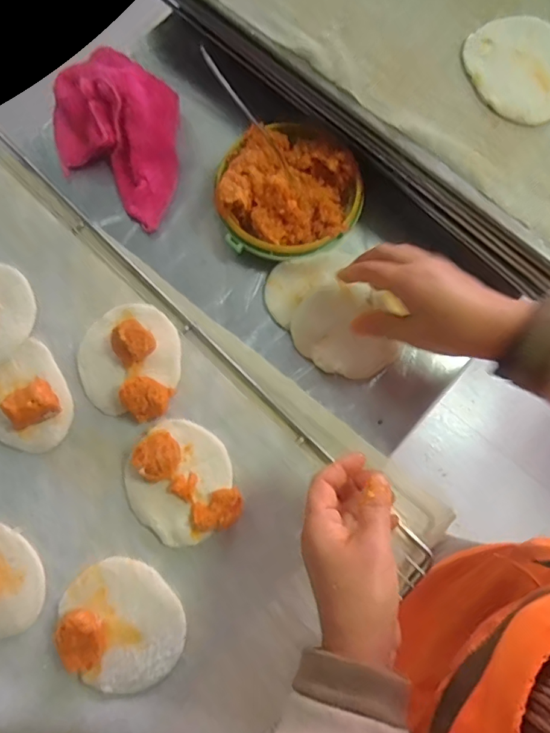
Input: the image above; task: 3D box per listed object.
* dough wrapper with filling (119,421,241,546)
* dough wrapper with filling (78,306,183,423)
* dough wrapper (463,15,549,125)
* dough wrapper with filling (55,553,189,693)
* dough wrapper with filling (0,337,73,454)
[{"bbox_3d":[-0.081,0.097,0.405,0.087,0.016,0.099,-22,77,-5],"label":"dough wrapper with filling"},{"bbox_3d":[-0.131,-0.009,0.420,0.094,0.038,0.098,0,76,0],"label":"dough wrapper with filling"},{"bbox_3d":[0.221,-0.262,0.423,0.101,0.011,0.101,0,77,-1],"label":"dough wrapper"},{"bbox_3d":[-0.121,0.202,0.374,0.084,0.024,0.098,-33,79,-8],"label":"dough wrapper with filling"},{"bbox_3d":[-0.224,0.028,0.414,0.080,0.034,0.094,-35,79,-8],"label":"dough wrapper with filling"}]

